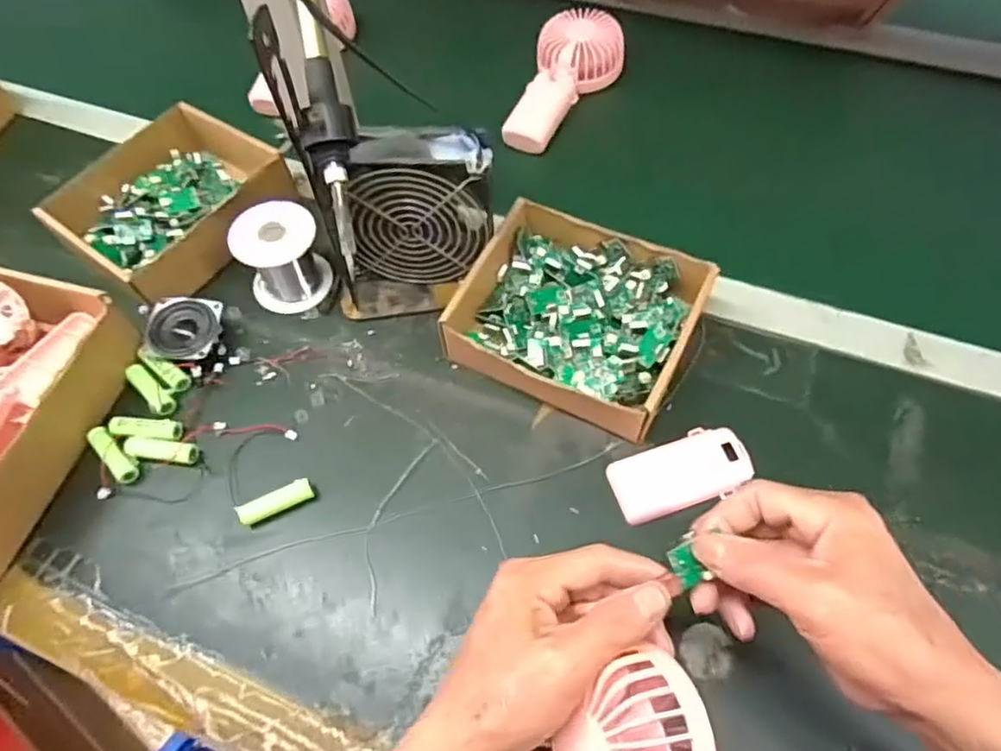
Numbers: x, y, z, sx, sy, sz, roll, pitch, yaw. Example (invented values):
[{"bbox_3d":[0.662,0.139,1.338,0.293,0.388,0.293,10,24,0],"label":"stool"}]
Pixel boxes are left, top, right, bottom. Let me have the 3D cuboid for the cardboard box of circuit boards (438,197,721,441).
[{"bbox_3d":[0.055,-0.044,0.485,0.166,0.051,0.149,24,65,16],"label":"cardboard box of circuit boards"}]

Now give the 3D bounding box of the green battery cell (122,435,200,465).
[{"bbox_3d":[-0.248,0.056,0.467,0.051,0.012,0.016,3,61,5],"label":"green battery cell"}]

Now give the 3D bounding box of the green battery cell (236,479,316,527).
[{"bbox_3d":[-0.156,0.088,0.444,0.050,0.015,0.015,-25,63,-10],"label":"green battery cell"}]

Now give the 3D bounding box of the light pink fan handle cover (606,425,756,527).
[{"bbox_3d":[0.125,0.067,0.444,0.093,0.015,0.049,-20,62,-8],"label":"light pink fan handle cover"}]

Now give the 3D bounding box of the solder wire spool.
[{"bbox_3d":[-0.175,-0.095,0.514,0.064,0.069,0.057,-29,64,-12],"label":"solder wire spool"}]

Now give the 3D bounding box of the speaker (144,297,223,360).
[{"bbox_3d":[-0.251,-0.035,0.509,0.051,0.029,0.052,-1,61,3],"label":"speaker"}]

